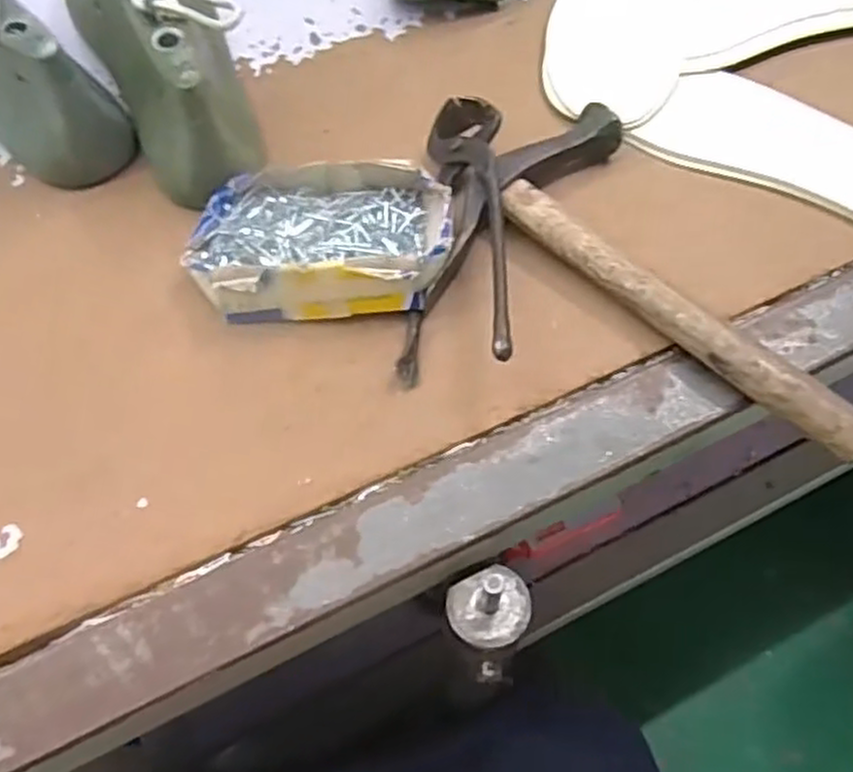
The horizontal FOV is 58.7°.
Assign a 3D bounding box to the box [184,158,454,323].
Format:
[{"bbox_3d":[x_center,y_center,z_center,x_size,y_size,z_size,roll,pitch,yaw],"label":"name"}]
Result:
[{"bbox_3d":[-0.053,-0.075,0.389,0.127,0.035,0.082,-1,60,-1],"label":"box"}]

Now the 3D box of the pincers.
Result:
[{"bbox_3d":[0.019,-0.082,0.392,0.049,0.034,0.170,4,60,2],"label":"pincers"}]

